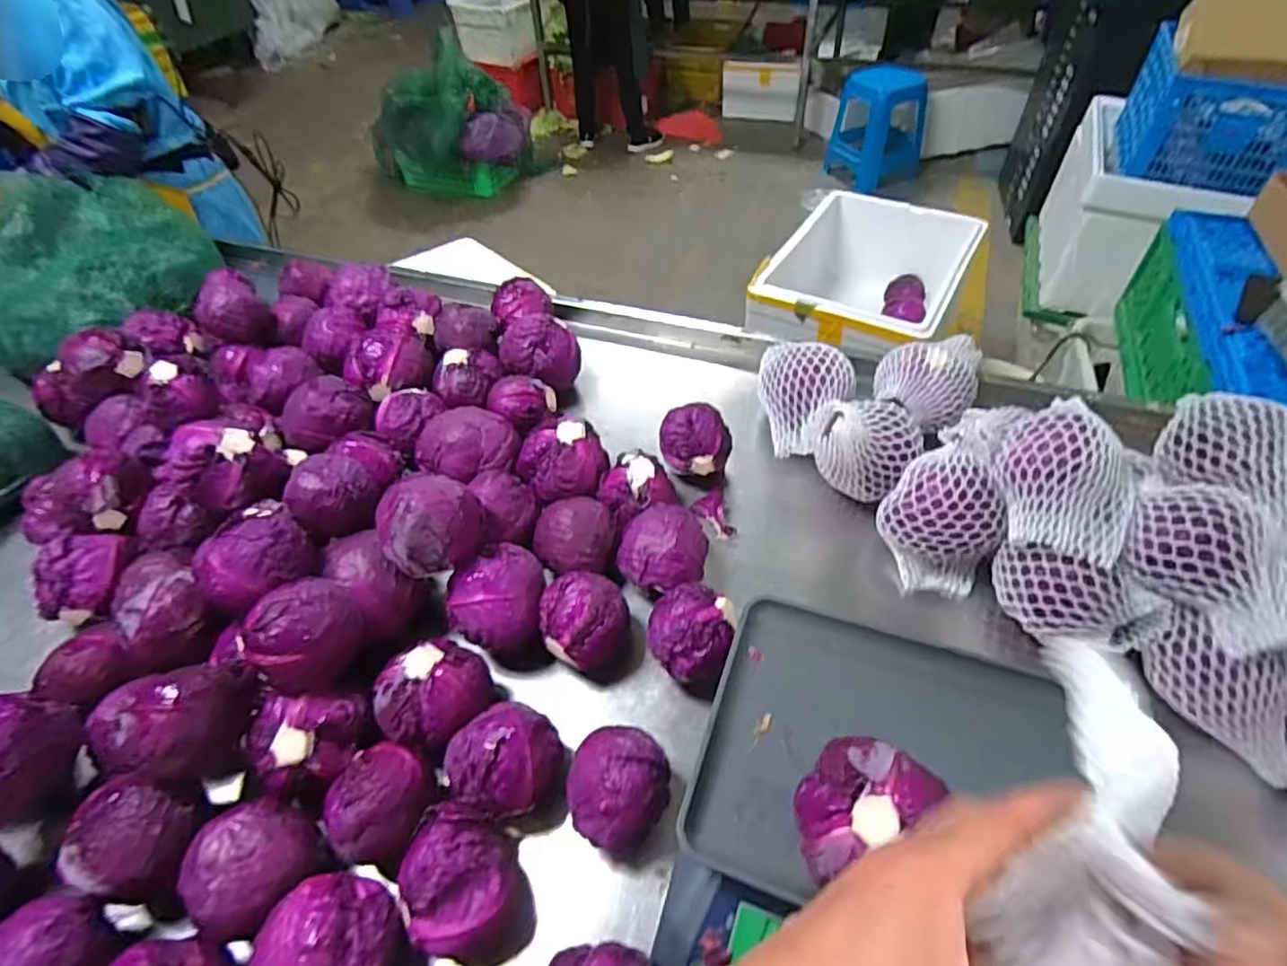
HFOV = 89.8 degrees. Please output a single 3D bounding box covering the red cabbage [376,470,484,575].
[{"bbox_3d":[-0.230,0.047,0.703,0.093,0.091,0.101,-2,49,3],"label":"red cabbage"}]

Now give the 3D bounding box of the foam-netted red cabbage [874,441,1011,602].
[{"bbox_3d":[0.359,0.041,0.777,0.129,0.132,0.136,27,56,25],"label":"foam-netted red cabbage"}]

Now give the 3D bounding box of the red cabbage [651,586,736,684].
[{"bbox_3d":[0.052,0.164,0.694,0.086,0.085,0.086,-2,49,3],"label":"red cabbage"}]

